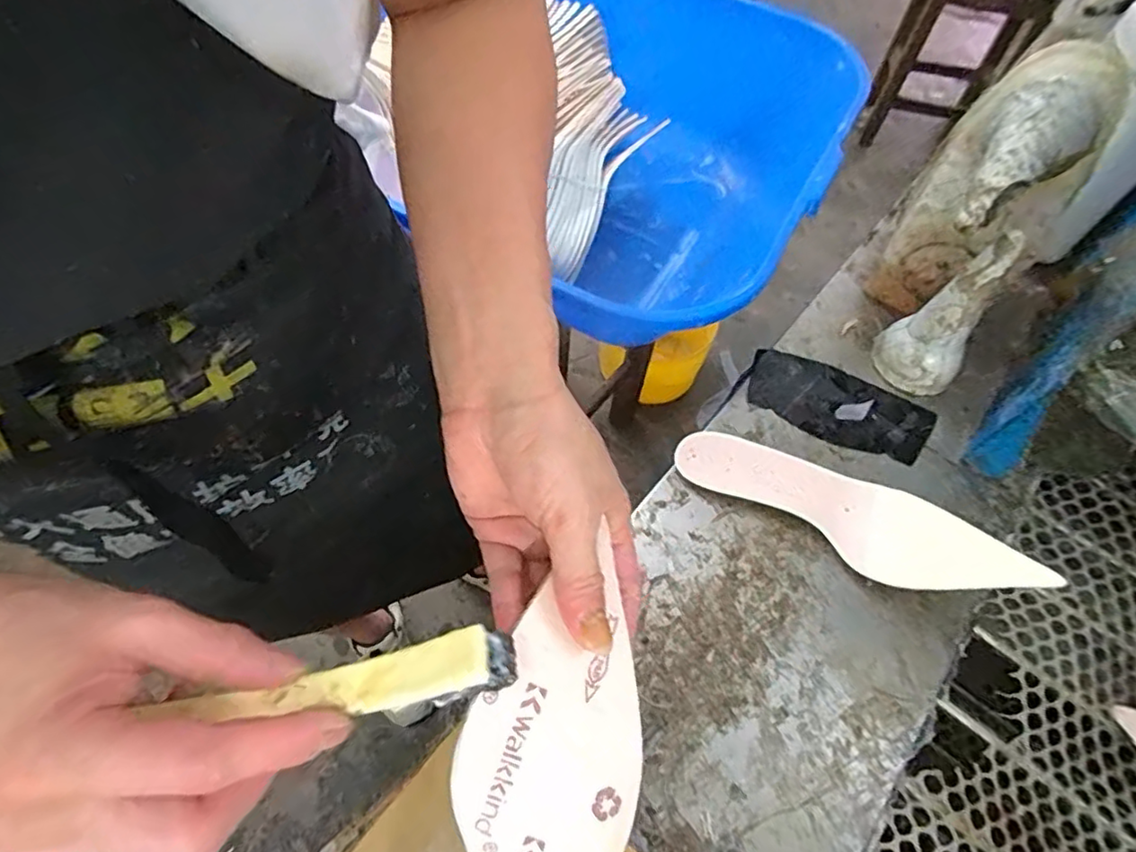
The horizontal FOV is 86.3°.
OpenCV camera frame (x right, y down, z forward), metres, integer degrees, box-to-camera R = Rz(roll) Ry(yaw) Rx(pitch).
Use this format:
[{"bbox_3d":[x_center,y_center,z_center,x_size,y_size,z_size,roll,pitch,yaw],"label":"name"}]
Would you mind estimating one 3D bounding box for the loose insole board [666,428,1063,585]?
[{"bbox_3d":[0.203,0.054,0.449,0.238,0.068,0.067,32,64,15],"label":"loose insole board"}]

